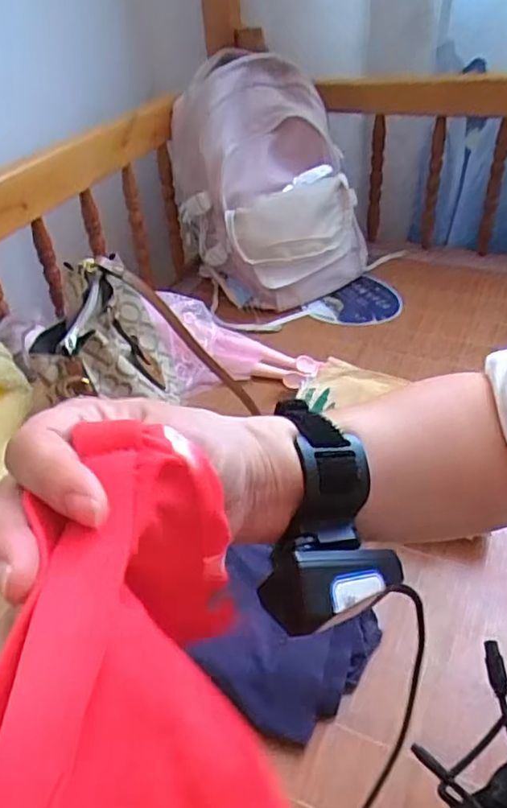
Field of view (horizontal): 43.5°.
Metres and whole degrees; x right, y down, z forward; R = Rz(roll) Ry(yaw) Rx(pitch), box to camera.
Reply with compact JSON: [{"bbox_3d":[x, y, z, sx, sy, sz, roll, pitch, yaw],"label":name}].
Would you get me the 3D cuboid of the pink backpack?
[{"bbox_3d":[0.022,-0.398,1.128,0.253,0.353,0.277,-33,47,-29],"label":"pink backpack"}]

